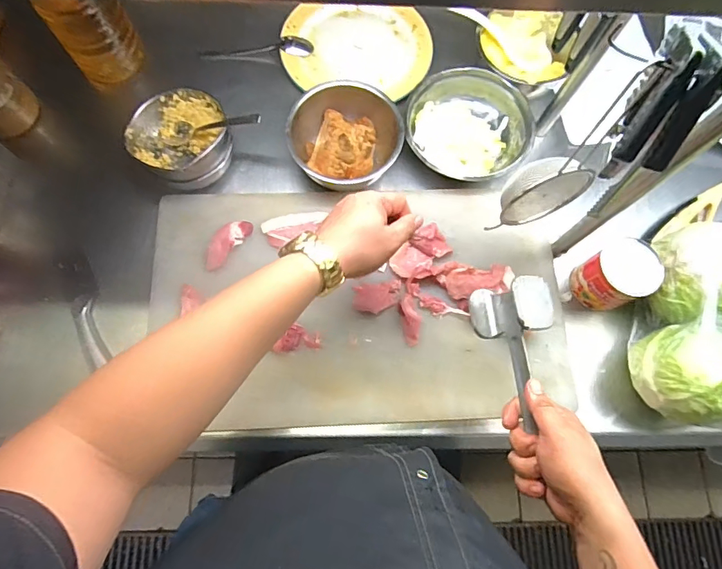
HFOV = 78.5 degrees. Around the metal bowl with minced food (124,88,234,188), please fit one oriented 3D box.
[{"bbox_3d":[-0.270,-0.221,0.677,0.141,0.074,0.136,1,73,-2],"label":"metal bowl with minced food"}]

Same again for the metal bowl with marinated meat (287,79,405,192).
[{"bbox_3d":[-0.025,-0.227,0.687,0.167,0.077,0.154,1,73,-2],"label":"metal bowl with marinated meat"}]

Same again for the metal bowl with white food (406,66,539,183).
[{"bbox_3d":[0.169,-0.252,0.705,0.189,0.056,0.174,1,73,-2],"label":"metal bowl with white food"}]

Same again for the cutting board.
[{"bbox_3d":[-0.005,0.024,0.643,0.599,0.034,0.363,0,73,-2],"label":"cutting board"}]

